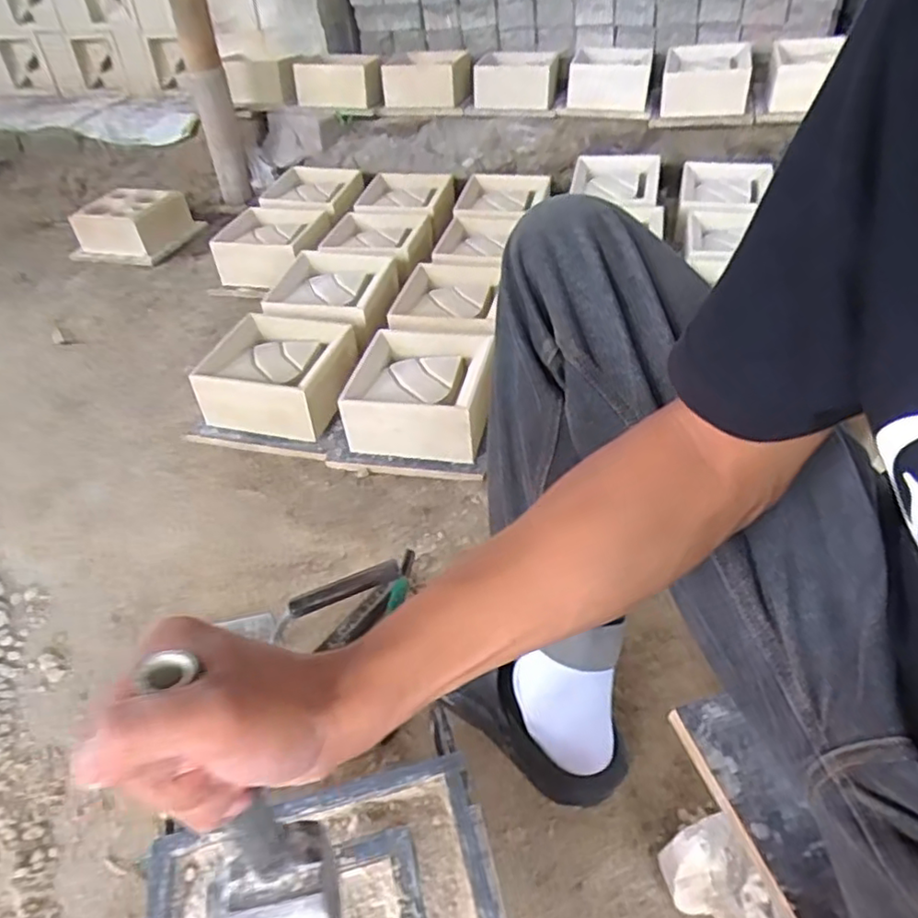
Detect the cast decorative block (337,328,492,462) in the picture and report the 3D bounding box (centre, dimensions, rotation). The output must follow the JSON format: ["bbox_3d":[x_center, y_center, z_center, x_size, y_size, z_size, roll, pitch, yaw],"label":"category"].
[{"bbox_3d":[-0.057,-0.100,1.035,0.209,0.118,0.214,5,42,8],"label":"cast decorative block"}]

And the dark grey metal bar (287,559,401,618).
[{"bbox_3d":[-0.134,0.150,0.753,0.133,0.027,0.017,-22,46,-19],"label":"dark grey metal bar"}]

